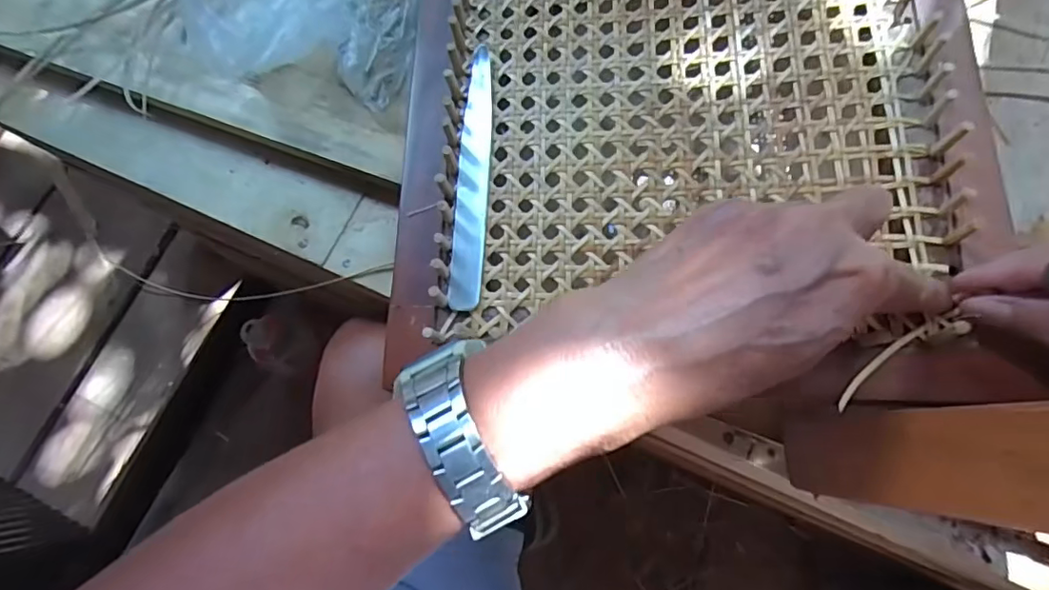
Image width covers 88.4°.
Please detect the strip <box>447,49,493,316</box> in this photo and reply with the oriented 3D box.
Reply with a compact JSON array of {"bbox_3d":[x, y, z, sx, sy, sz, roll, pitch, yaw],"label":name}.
[{"bbox_3d":[-0.027,-0.065,0.290,0.017,0.004,0.147,1,75,7],"label":"strip"}]

